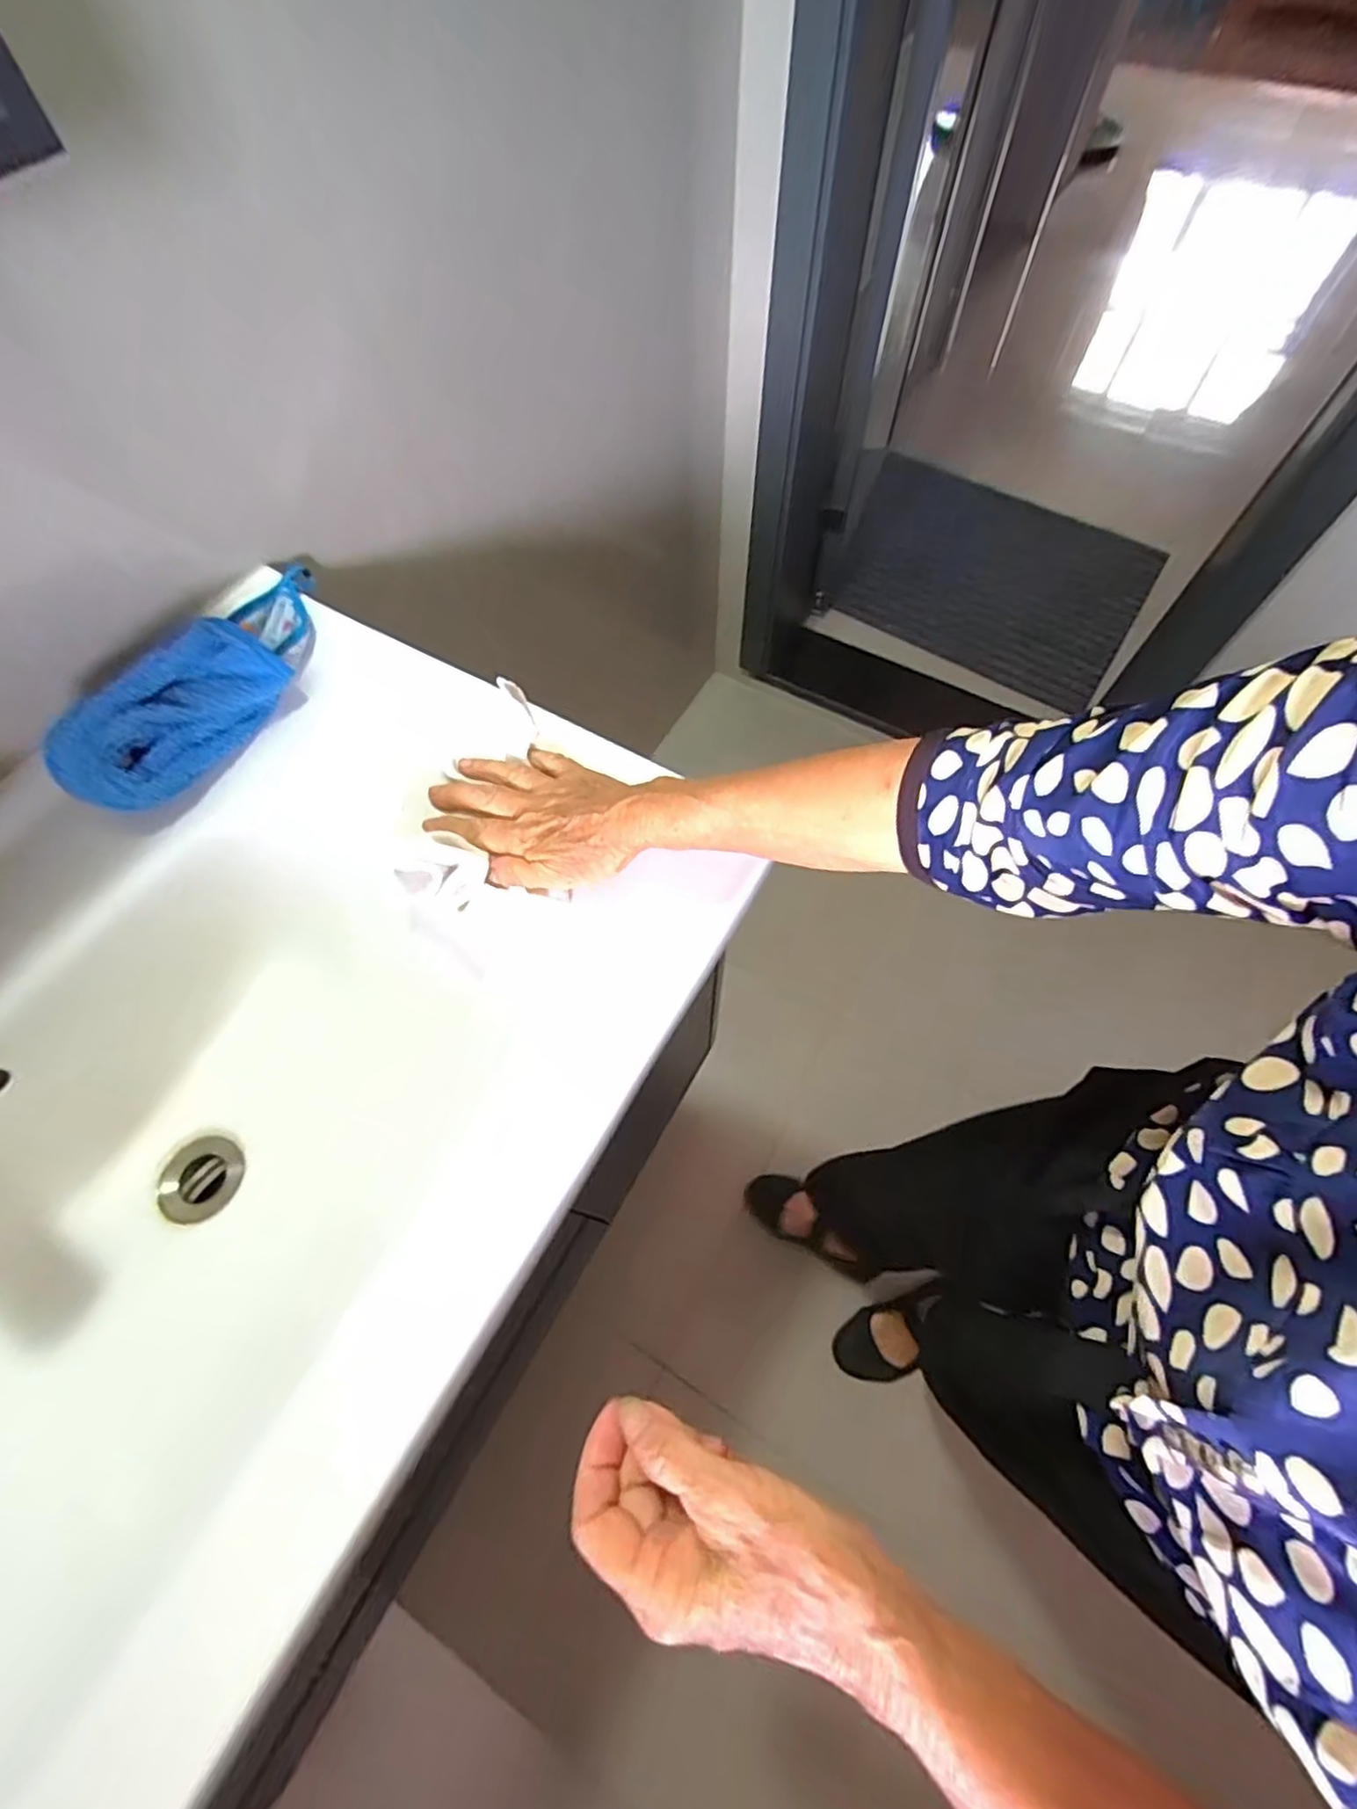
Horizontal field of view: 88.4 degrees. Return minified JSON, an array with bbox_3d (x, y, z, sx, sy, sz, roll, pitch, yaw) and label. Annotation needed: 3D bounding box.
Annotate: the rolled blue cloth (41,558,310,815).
[{"bbox_3d":[-0.336,-0.168,0.502,0.091,0.054,0.242,18,65,11],"label":"rolled blue cloth"}]

